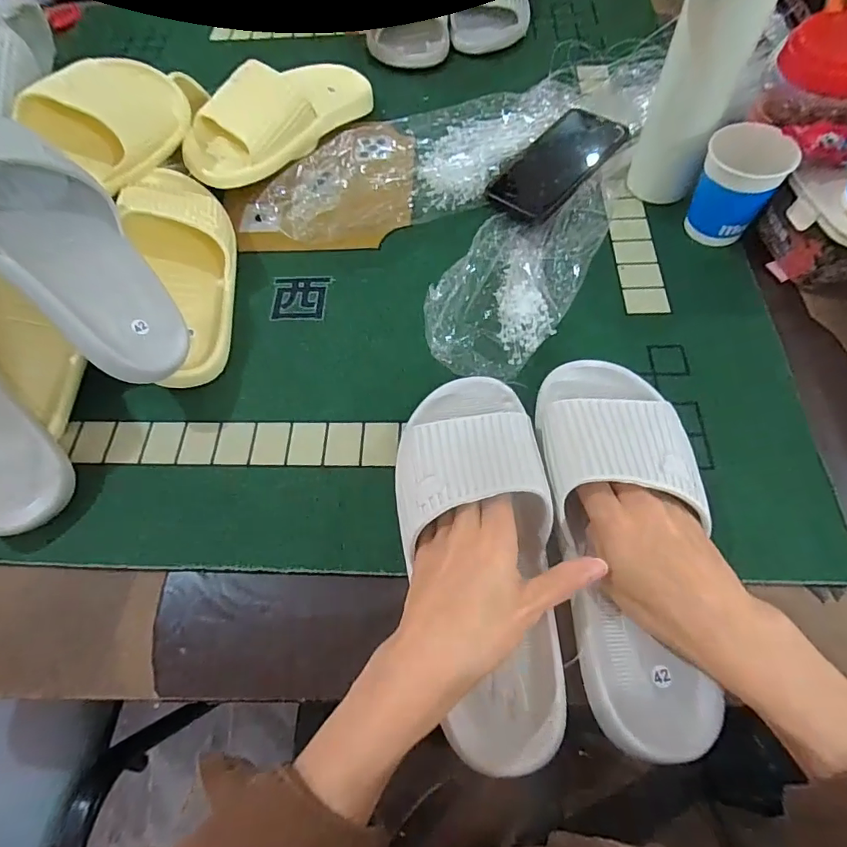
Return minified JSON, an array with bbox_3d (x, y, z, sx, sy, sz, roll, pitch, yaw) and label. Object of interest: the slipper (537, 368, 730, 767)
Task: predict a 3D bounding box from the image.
[{"bbox_3d":[0.137,0.067,0.326,0.100,0.059,0.256,-3,69,2],"label":"slipper"}]

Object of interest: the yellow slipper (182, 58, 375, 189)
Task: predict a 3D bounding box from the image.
[{"bbox_3d":[-0.154,-0.340,0.544,0.239,0.081,0.087,-38,67,-15],"label":"yellow slipper"}]

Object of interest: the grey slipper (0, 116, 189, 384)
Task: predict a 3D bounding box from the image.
[{"bbox_3d":[-0.275,-0.139,0.366,0.100,0.081,0.247,-44,106,-18],"label":"grey slipper"}]

